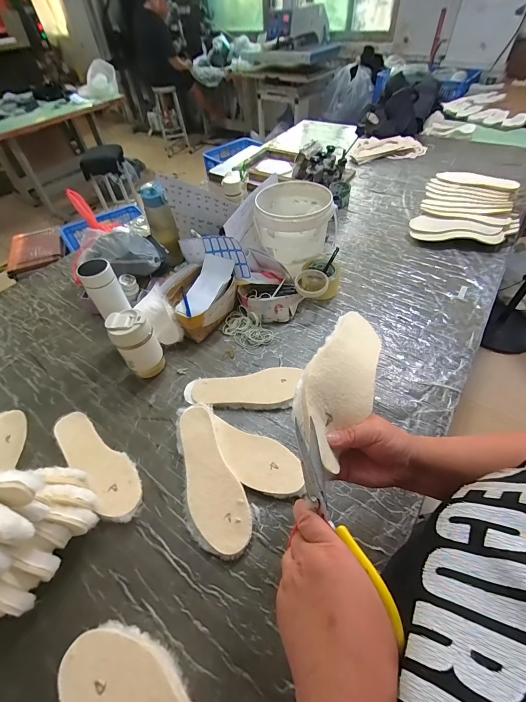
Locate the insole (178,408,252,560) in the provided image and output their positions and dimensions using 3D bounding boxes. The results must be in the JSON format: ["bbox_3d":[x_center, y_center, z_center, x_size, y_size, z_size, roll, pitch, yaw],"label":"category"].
[{"bbox_3d":[-0.101,0.218,0.537,0.093,0.012,0.255,-26,56,-9],"label":"insole"}]

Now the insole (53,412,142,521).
[{"bbox_3d":[-0.309,0.205,0.574,0.083,0.016,0.257,-35,58,-29],"label":"insole"}]

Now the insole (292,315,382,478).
[{"bbox_3d":[0.097,0.023,0.361,0.083,0.025,0.221,48,51,-6],"label":"insole"}]

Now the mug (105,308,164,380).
[{"bbox_3d":[-0.279,-0.014,0.685,0.081,0.157,0.069,-25,54,-17],"label":"mug"}]

